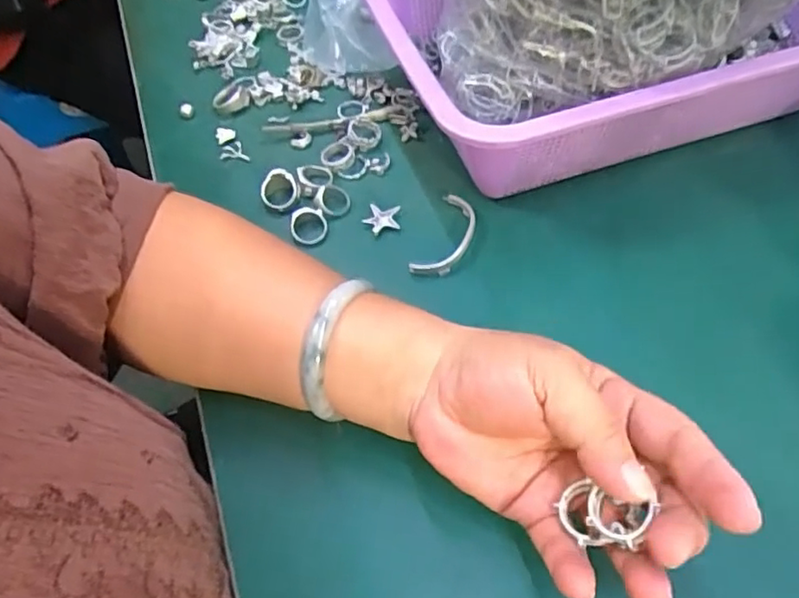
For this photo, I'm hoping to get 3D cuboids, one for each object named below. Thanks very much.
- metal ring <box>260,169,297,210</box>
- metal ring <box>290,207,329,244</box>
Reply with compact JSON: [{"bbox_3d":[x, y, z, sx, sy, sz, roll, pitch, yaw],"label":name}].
[{"bbox_3d":[-0.081,-0.073,0.410,0.024,0.007,0.027,15,87,-2],"label":"metal ring"},{"bbox_3d":[-0.057,-0.048,0.390,0.023,0.008,0.026,-18,56,-6],"label":"metal ring"}]

